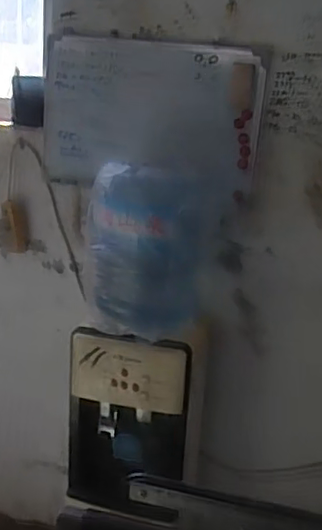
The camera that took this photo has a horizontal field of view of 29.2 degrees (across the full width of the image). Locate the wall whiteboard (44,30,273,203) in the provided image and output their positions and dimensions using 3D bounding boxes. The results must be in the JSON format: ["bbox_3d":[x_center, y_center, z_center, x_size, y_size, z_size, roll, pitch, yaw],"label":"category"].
[{"bbox_3d":[-0.036,-0.408,1.687,0.609,0.382,0.023,8,16,17],"label":"wall whiteboard"}]

